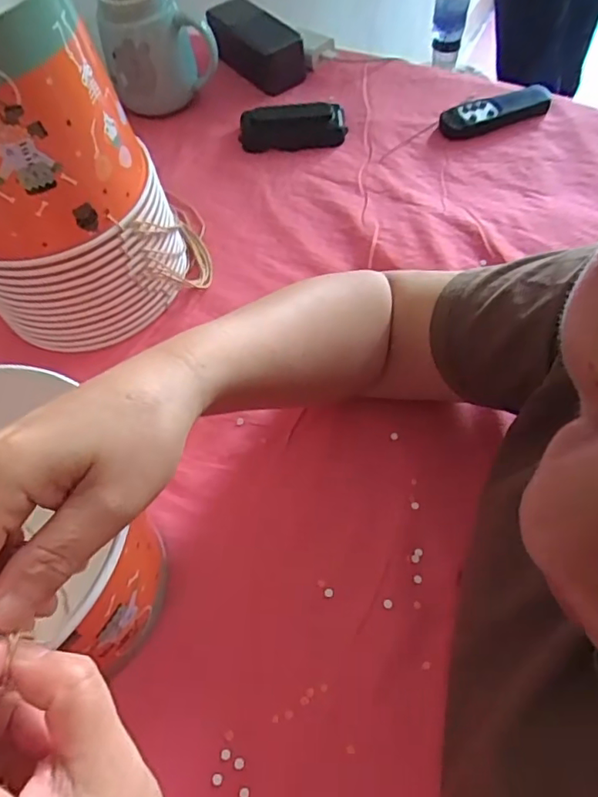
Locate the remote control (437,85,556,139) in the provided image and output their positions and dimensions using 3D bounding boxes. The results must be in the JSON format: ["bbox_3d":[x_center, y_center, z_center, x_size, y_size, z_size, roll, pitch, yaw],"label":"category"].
[{"bbox_3d":[0.201,-0.293,0.583,0.124,0.024,0.036,-15,60,-8],"label":"remote control"}]

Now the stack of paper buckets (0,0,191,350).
[{"bbox_3d":[-0.176,-0.166,0.402,0.144,0.226,0.138,-14,59,-4],"label":"stack of paper buckets"}]

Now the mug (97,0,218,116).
[{"bbox_3d":[-0.148,-0.378,0.593,0.111,0.108,0.090,-14,59,-4],"label":"mug"}]

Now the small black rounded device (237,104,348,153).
[{"bbox_3d":[-0.006,-0.280,0.580,0.106,0.025,0.046,-5,59,1],"label":"small black rounded device"}]

